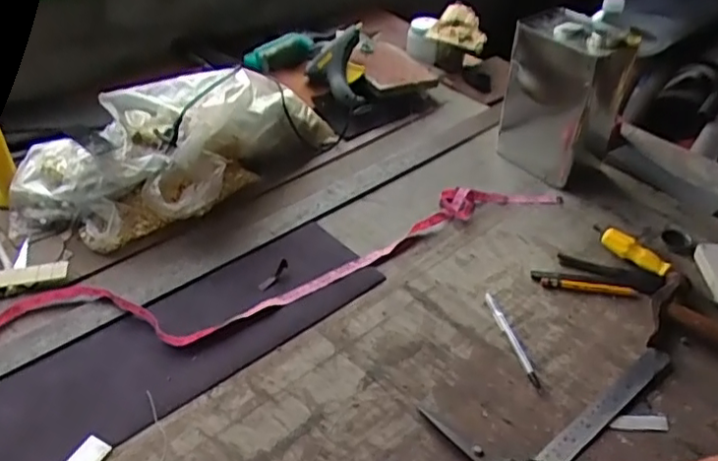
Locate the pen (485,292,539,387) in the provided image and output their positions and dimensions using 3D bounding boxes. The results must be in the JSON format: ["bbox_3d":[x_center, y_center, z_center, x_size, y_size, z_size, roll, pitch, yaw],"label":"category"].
[{"bbox_3d":[0.182,0.127,0.728,0.012,0.011,0.138,-9,42,-11],"label":"pen"}]

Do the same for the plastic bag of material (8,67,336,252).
[{"bbox_3d":[-0.272,-0.128,0.917,0.493,0.126,0.232,-16,44,-18],"label":"plastic bag of material"}]

